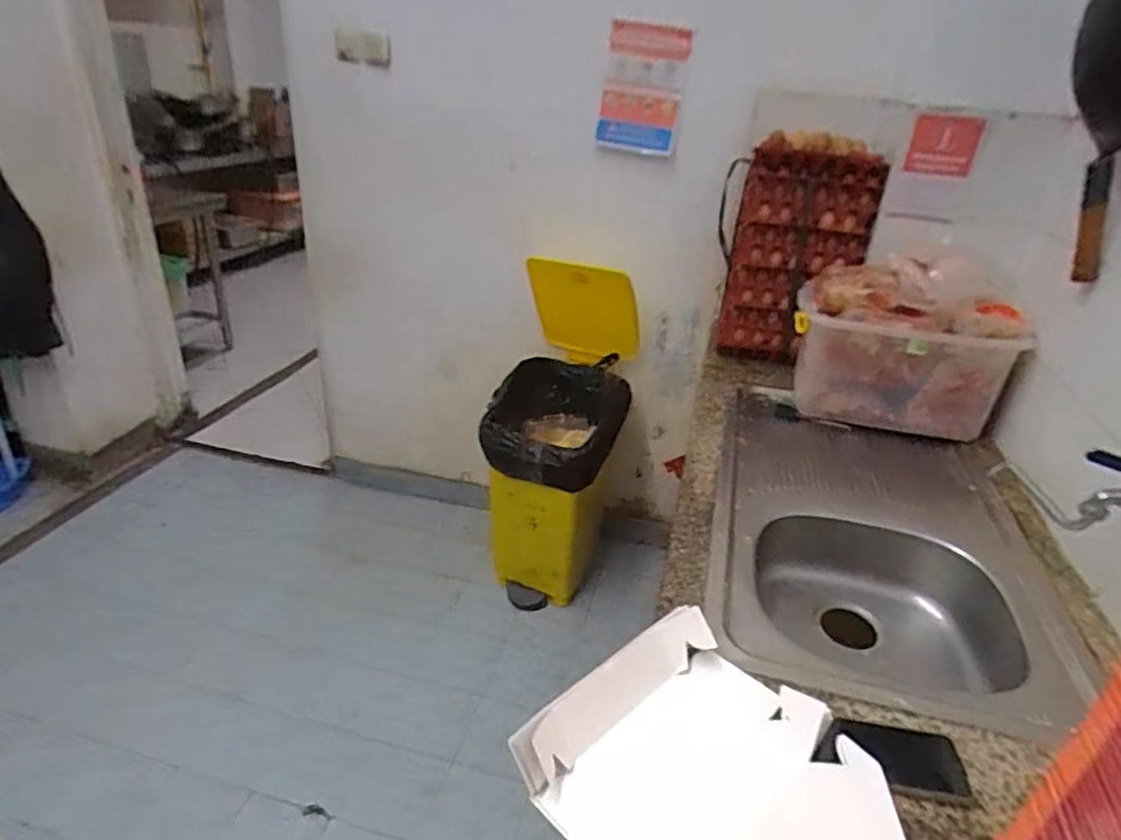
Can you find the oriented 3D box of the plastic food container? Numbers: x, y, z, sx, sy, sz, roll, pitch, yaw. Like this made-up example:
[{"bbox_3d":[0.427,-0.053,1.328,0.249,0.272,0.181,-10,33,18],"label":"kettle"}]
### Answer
[{"bbox_3d":[0.700,-0.152,1.402,0.400,0.335,0.222,12,29,13],"label":"plastic food container"}]

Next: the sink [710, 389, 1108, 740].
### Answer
[{"bbox_3d":[0.519,0.245,1.169,0.482,0.189,0.788,11,29,12],"label":"sink"}]

